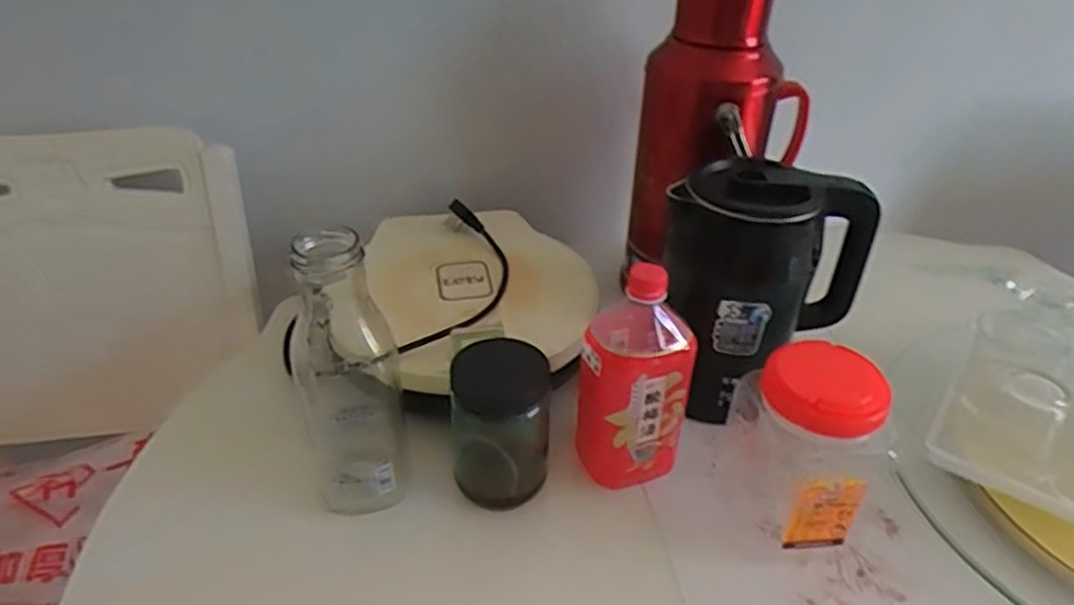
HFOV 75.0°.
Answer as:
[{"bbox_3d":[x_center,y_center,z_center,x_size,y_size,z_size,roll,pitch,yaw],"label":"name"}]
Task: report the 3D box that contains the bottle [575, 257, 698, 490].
[{"bbox_3d":[0.084,0.059,0.595,0.089,0.196,0.082,8,36,9],"label":"bottle"}]

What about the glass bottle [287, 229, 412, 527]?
[{"bbox_3d":[-0.154,0.054,0.569,0.082,0.236,0.094,-9,37,-15],"label":"glass bottle"}]

